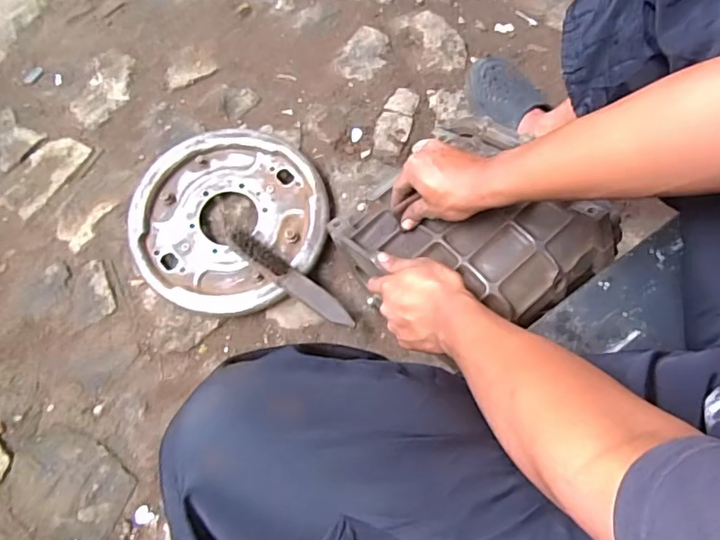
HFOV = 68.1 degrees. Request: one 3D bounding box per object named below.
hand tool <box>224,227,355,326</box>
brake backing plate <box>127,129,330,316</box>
[{"bbox_3d":[-0.105,0.008,0.764,0.234,0.040,0.031,33,72,14],"label":"hand tool"},{"bbox_3d":[-0.201,-0.076,0.835,0.294,0.057,0.289,-1,68,1],"label":"brake backing plate"}]

